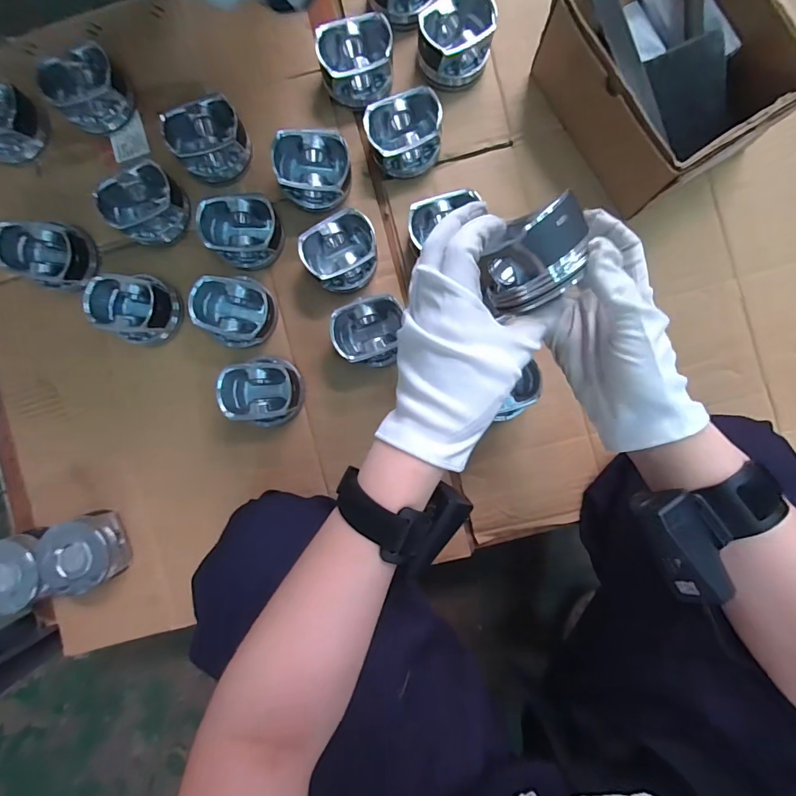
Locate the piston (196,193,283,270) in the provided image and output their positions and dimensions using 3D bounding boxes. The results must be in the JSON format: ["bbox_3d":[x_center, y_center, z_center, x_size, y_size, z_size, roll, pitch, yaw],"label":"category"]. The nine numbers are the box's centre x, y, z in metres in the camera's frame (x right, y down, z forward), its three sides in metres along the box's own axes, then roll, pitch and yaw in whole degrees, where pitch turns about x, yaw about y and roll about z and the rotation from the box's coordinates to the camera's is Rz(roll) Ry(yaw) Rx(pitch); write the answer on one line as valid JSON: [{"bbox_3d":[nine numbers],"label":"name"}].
[{"bbox_3d":[-0.163,-0.175,0.446,0.079,0.052,0.068,14,90,2],"label":"piston"}]

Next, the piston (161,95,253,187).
[{"bbox_3d":[-0.196,-0.269,0.447,0.076,0.054,0.062,-28,89,2],"label":"piston"}]

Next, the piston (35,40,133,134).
[{"bbox_3d":[-0.331,-0.330,0.456,0.077,0.047,0.059,-32,88,2],"label":"piston"}]

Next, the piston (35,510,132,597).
[{"bbox_3d":[-0.333,0.165,0.454,0.085,0.057,0.074,-22,89,2],"label":"piston"}]

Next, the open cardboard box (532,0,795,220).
[{"bbox_3d":[0.250,-0.308,0.405,0.148,0.098,0.194,-31,88,2],"label":"open cardboard box"}]

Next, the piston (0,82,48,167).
[{"bbox_3d":[-0.432,-0.304,0.461,0.074,0.053,0.074,0,90,2],"label":"piston"}]

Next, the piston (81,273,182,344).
[{"bbox_3d":[-0.281,-0.097,0.454,0.077,0.047,0.073,18,90,2],"label":"piston"}]

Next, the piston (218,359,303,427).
[{"bbox_3d":[-0.142,-0.007,0.446,0.075,0.051,0.071,0,90,2],"label":"piston"}]

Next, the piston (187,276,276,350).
[{"bbox_3d":[-0.169,-0.091,0.444,0.074,0.055,0.068,0,90,2],"label":"piston"}]

